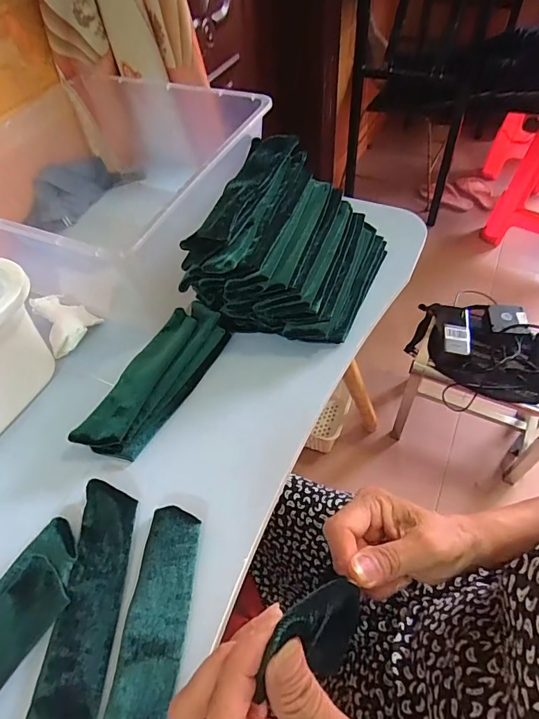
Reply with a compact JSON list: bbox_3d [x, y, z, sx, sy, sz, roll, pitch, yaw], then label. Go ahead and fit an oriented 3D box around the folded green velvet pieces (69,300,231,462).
[{"bbox_3d":[-0.111,0.015,0.436,0.065,0.026,0.185,19,58,18],"label":"folded green velvet pieces"}]

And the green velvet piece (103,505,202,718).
[{"bbox_3d":[-0.081,0.191,0.300,0.041,0.009,0.169,2,54,6],"label":"green velvet piece"}]

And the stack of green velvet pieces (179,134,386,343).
[{"bbox_3d":[0.020,-0.127,0.471,0.178,0.125,0.183,20,58,18],"label":"stack of green velvet pieces"}]

